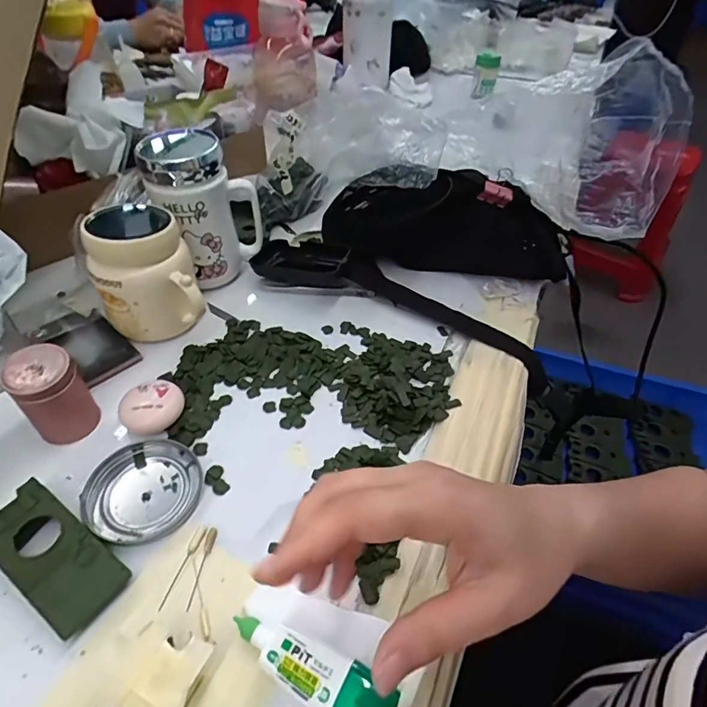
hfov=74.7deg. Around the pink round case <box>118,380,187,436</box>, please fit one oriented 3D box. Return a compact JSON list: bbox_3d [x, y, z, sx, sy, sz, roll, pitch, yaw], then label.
[{"bbox_3d":[-0.162,0.044,0.375,0.040,0.022,0.048,36,54,29],"label":"pink round case"}]

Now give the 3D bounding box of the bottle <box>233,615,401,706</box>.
[{"bbox_3d":[-0.024,0.177,0.254,0.093,0.028,0.031,20,48,16],"label":"bottle"}]

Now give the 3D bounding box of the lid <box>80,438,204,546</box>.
[{"bbox_3d":[-0.154,0.098,0.338,0.081,0.006,0.076,1,46,-1],"label":"lid"}]

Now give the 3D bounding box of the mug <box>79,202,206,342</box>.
[{"bbox_3d":[-0.187,-0.069,0.417,0.084,0.110,0.078,-16,49,-17],"label":"mug"}]

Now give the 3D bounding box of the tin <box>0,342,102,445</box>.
[{"bbox_3d":[-0.226,0.030,0.348,0.037,0.066,0.045,36,54,29],"label":"tin"}]

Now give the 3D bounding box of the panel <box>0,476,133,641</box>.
[{"bbox_3d":[-0.192,0.127,0.296,0.104,0.019,0.046,28,51,23],"label":"panel"}]

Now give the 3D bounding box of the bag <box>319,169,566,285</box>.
[{"bbox_3d":[0.103,-0.140,0.496,0.262,0.107,0.054,8,46,6],"label":"bag"}]

